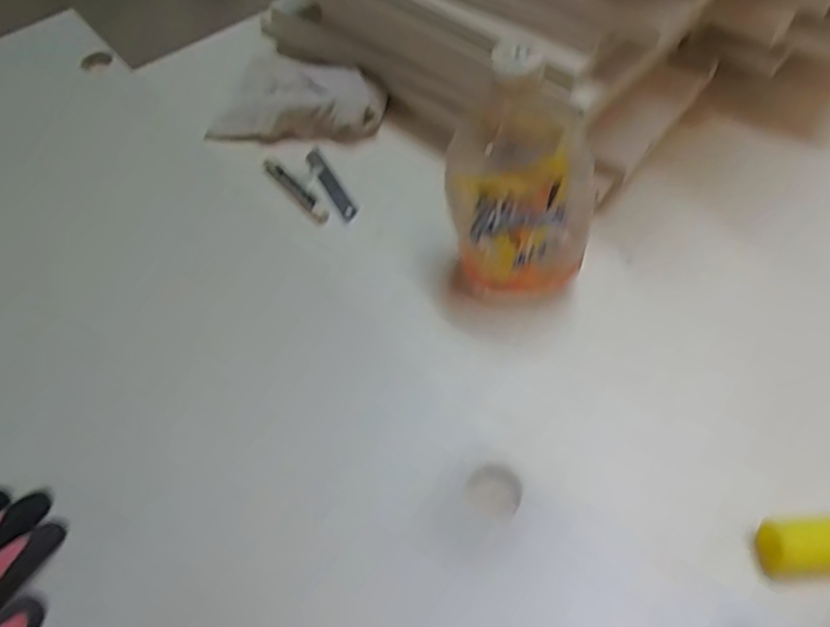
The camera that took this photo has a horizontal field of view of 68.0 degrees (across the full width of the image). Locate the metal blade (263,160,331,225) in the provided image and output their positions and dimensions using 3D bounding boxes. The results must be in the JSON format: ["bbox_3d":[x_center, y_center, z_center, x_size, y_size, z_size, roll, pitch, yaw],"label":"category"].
[{"bbox_3d":[-0.106,-0.110,0.551,0.017,0.009,0.094,-35,62,-17],"label":"metal blade"}]

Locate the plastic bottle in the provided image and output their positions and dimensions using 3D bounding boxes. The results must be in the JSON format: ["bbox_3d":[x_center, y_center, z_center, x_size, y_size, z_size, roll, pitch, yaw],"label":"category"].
[{"bbox_3d":[0.072,-0.092,0.425,0.093,0.196,0.084,-2,57,3],"label":"plastic bottle"}]

